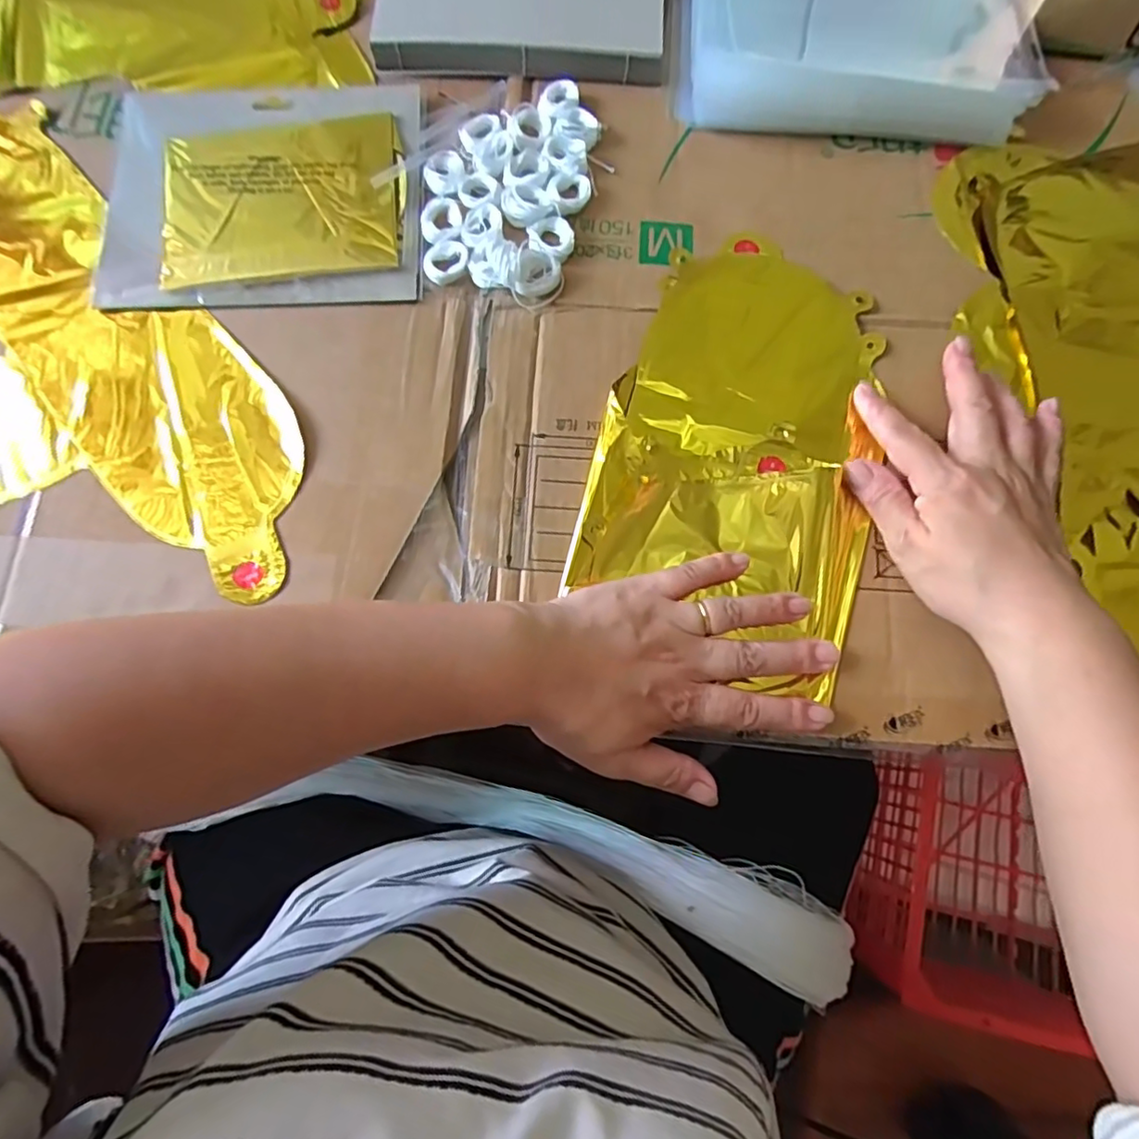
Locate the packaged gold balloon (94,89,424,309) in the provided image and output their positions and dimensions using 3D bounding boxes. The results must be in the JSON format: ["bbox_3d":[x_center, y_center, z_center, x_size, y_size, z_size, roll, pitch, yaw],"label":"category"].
[{"bbox_3d":[-0.194,-0.247,0.392,0.198,0.008,0.178,-2,74,0],"label":"packaged gold balloon"}]

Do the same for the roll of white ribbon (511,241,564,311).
[{"bbox_3d":[-0.019,-0.174,0.366,0.027,0.017,0.032,15,75,5],"label":"roll of white ribbon"}]

